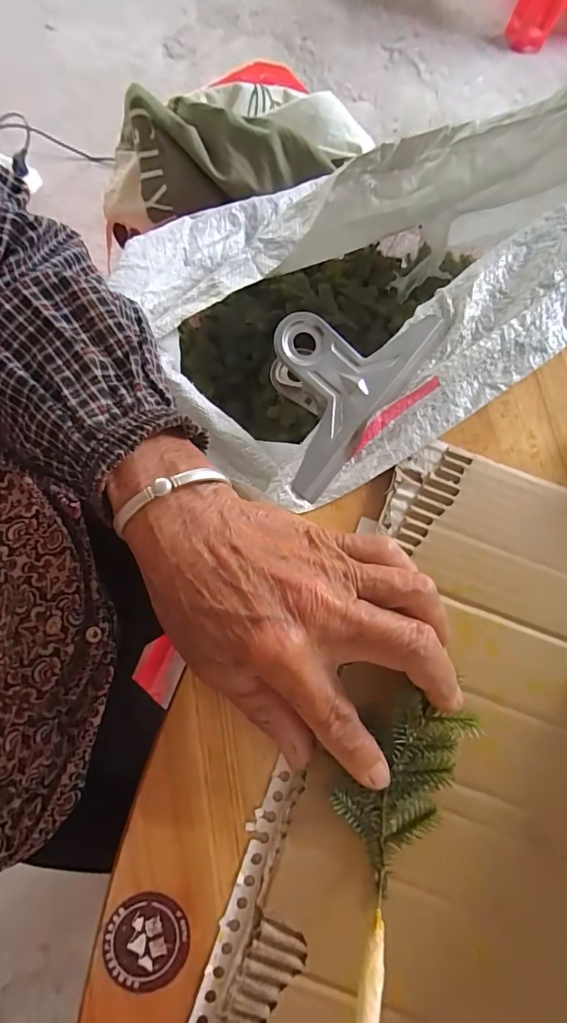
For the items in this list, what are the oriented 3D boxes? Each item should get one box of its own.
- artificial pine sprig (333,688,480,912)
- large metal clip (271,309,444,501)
[{"bbox_3d":[0.048,0.116,0.197,0.040,0.015,0.078,28,82,5],"label":"artificial pine sprig"},{"bbox_3d":[0.028,-0.070,0.259,0.077,0.041,0.127,37,78,7],"label":"large metal clip"}]

